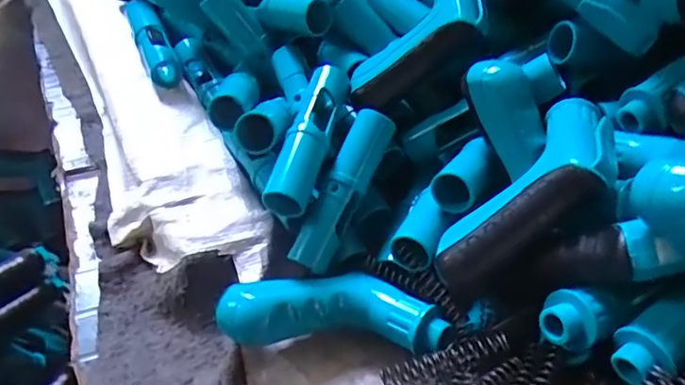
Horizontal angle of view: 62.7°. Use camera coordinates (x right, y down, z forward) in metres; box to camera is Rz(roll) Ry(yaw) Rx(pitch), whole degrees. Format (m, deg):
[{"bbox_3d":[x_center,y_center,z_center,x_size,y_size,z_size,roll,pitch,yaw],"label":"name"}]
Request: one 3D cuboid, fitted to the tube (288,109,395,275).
[{"bbox_3d":[0.002,-0.002,0.395,0.025,0.025,0.118,25,83,20],"label":"tube"}]

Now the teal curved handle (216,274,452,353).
[{"bbox_3d":[-0.007,0.075,0.363,0.141,0.034,0.059,3,45,0],"label":"teal curved handle"}]

